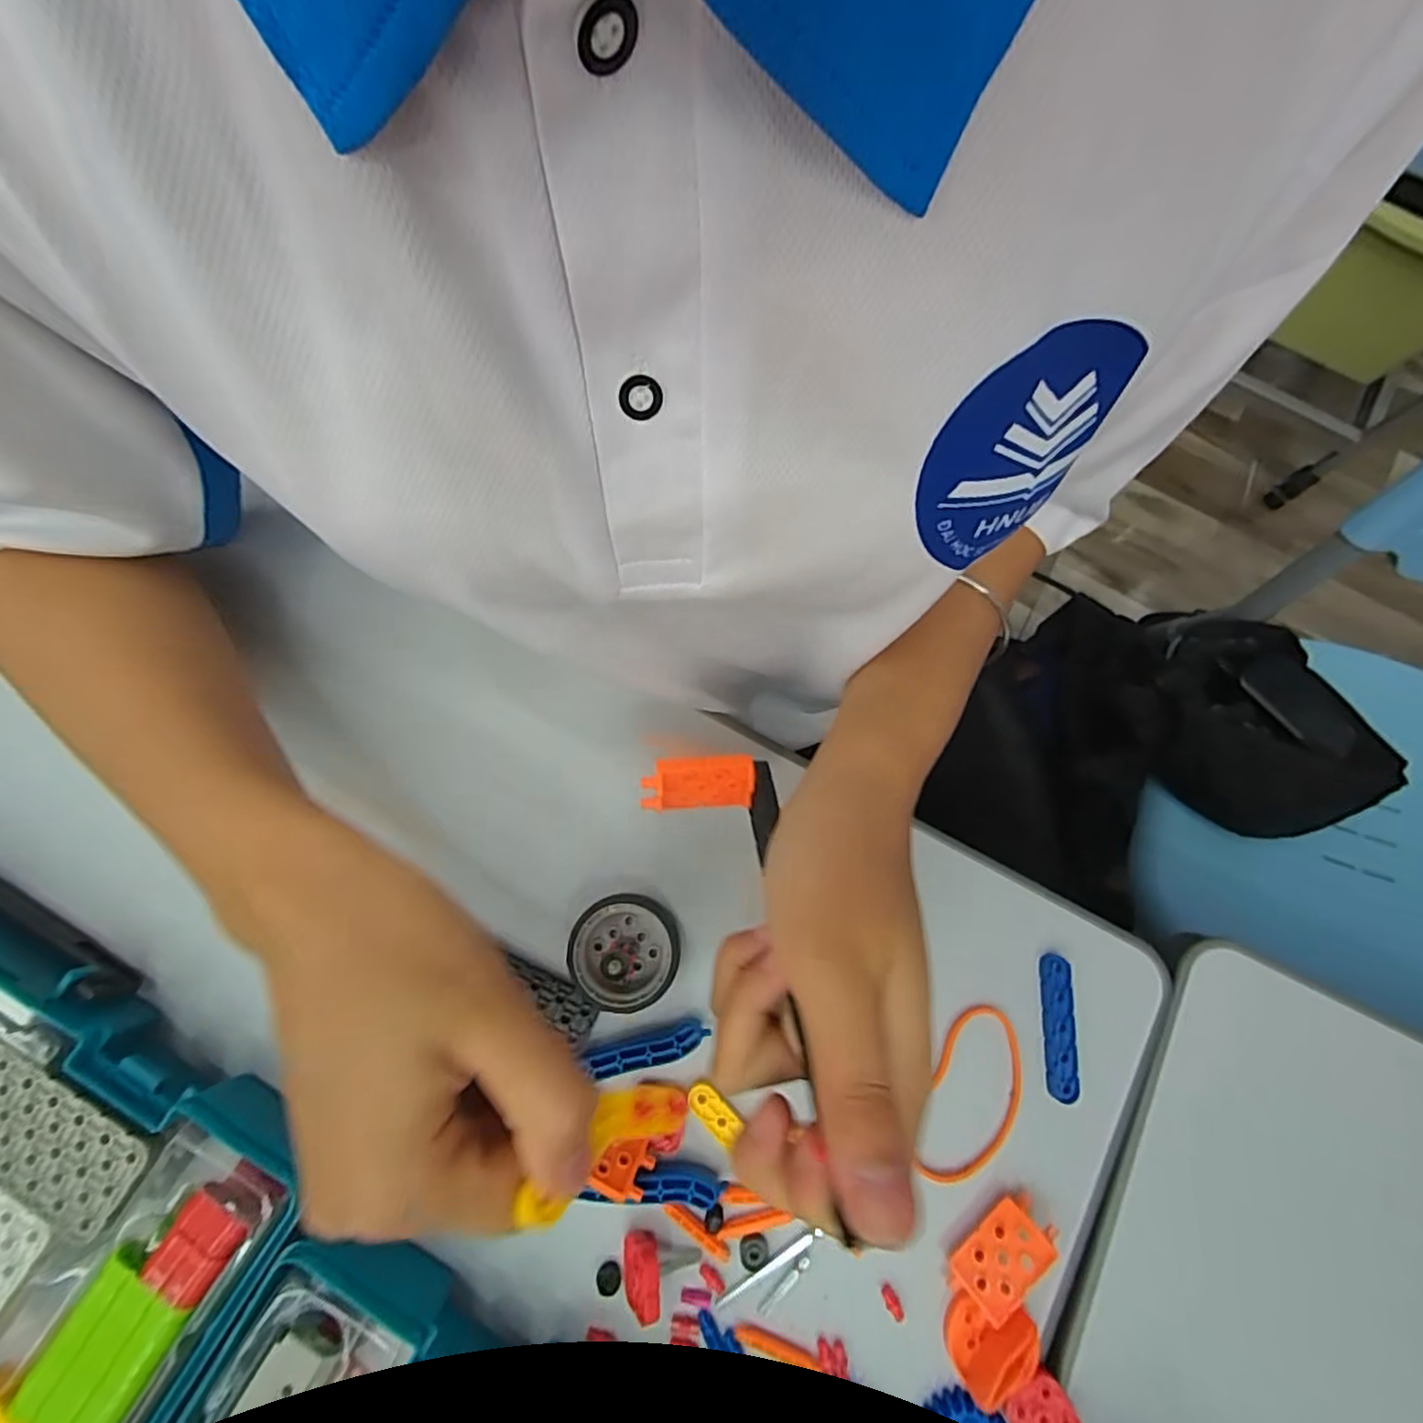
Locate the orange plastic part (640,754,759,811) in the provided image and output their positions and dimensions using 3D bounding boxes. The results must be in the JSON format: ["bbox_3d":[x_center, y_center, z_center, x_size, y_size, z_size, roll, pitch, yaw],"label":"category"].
[{"bbox_3d":[-0.005,0.031,0.257,0.044,0.027,0.010,-4,40,-4],"label":"orange plastic part"}]

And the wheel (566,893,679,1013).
[{"bbox_3d":[-0.039,0.109,0.294,0.047,0.020,0.047,0,77,-1],"label":"wheel"}]

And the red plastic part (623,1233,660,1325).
[{"bbox_3d":[-0.029,0.230,0.264,0.016,0.024,0.026,-1,77,-2],"label":"red plastic part"}]

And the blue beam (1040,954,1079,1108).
[{"bbox_3d":[0.160,0.145,0.298,0.013,0.007,0.062,2,77,-1],"label":"blue beam"}]

